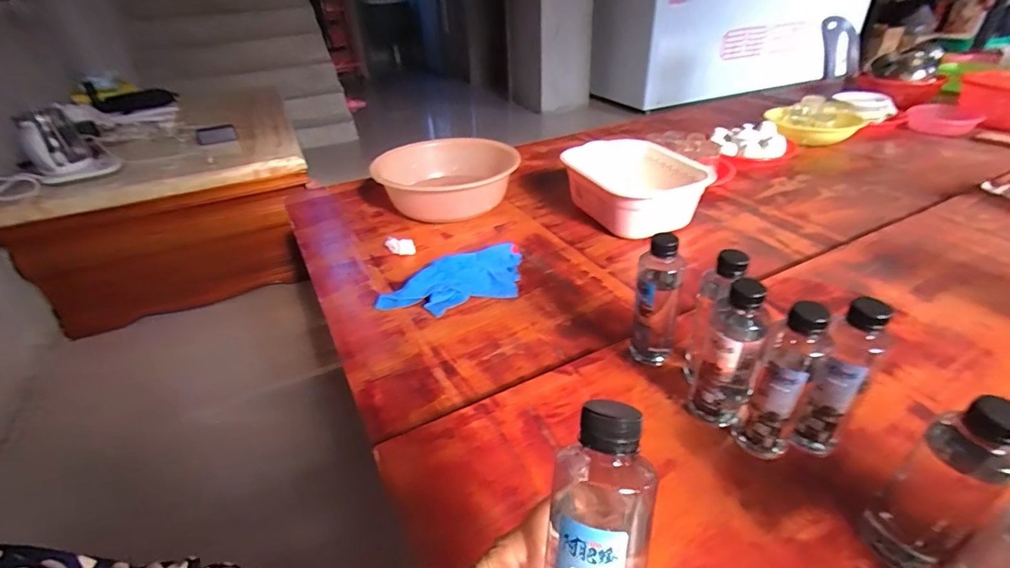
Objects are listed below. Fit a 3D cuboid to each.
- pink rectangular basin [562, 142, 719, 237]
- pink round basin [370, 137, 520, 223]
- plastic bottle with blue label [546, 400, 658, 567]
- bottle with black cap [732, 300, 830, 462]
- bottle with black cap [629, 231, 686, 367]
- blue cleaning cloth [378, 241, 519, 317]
[{"bbox_3d":[0.281,-0.209,1.002,0.231,0.118,0.290,-15,34,-15],"label":"pink rectangular basin"},{"bbox_3d":[-0.128,-0.234,1.086,0.318,0.113,0.283,-9,34,-8],"label":"pink round basin"},{"bbox_3d":[0.046,0.148,0.247,0.051,0.169,0.041,6,-4,16],"label":"plastic bottle with blue label"},{"bbox_3d":[0.272,0.099,0.464,0.048,0.178,0.050,-29,40,-33],"label":"bottle with black cap"},{"bbox_3d":[0.191,0.026,0.591,0.053,0.188,0.055,8,35,19],"label":"bottle with black cap"},{"bbox_3d":[-0.068,-0.005,0.802,0.280,0.037,0.137,-27,39,-30],"label":"blue cleaning cloth"}]

